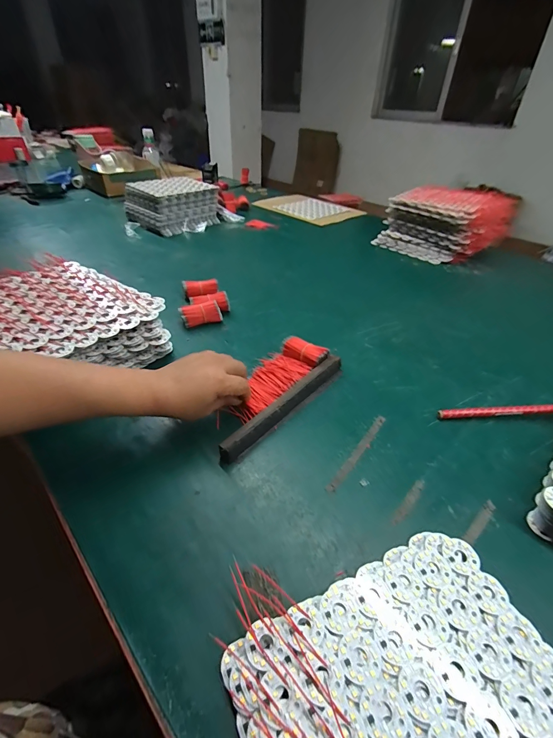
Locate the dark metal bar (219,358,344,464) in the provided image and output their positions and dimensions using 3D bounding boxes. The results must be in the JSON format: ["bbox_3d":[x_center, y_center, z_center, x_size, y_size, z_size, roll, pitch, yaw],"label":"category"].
[{"bbox_3d":[0.016,0.044,0.457,0.018,0.024,0.236,28,45,30],"label":"dark metal bar"}]

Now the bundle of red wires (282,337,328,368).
[{"bbox_3d":[0.044,-0.025,0.531,0.069,0.029,0.034,29,45,31],"label":"bundle of red wires"}]

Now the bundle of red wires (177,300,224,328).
[{"bbox_3d":[-0.137,-0.097,0.624,0.069,0.036,0.031,-15,41,-21],"label":"bundle of red wires"}]

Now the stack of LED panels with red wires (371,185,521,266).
[{"bbox_3d":[0.461,-0.398,0.943,0.229,0.144,0.273,-25,45,-30],"label":"stack of LED panels with red wires"}]

